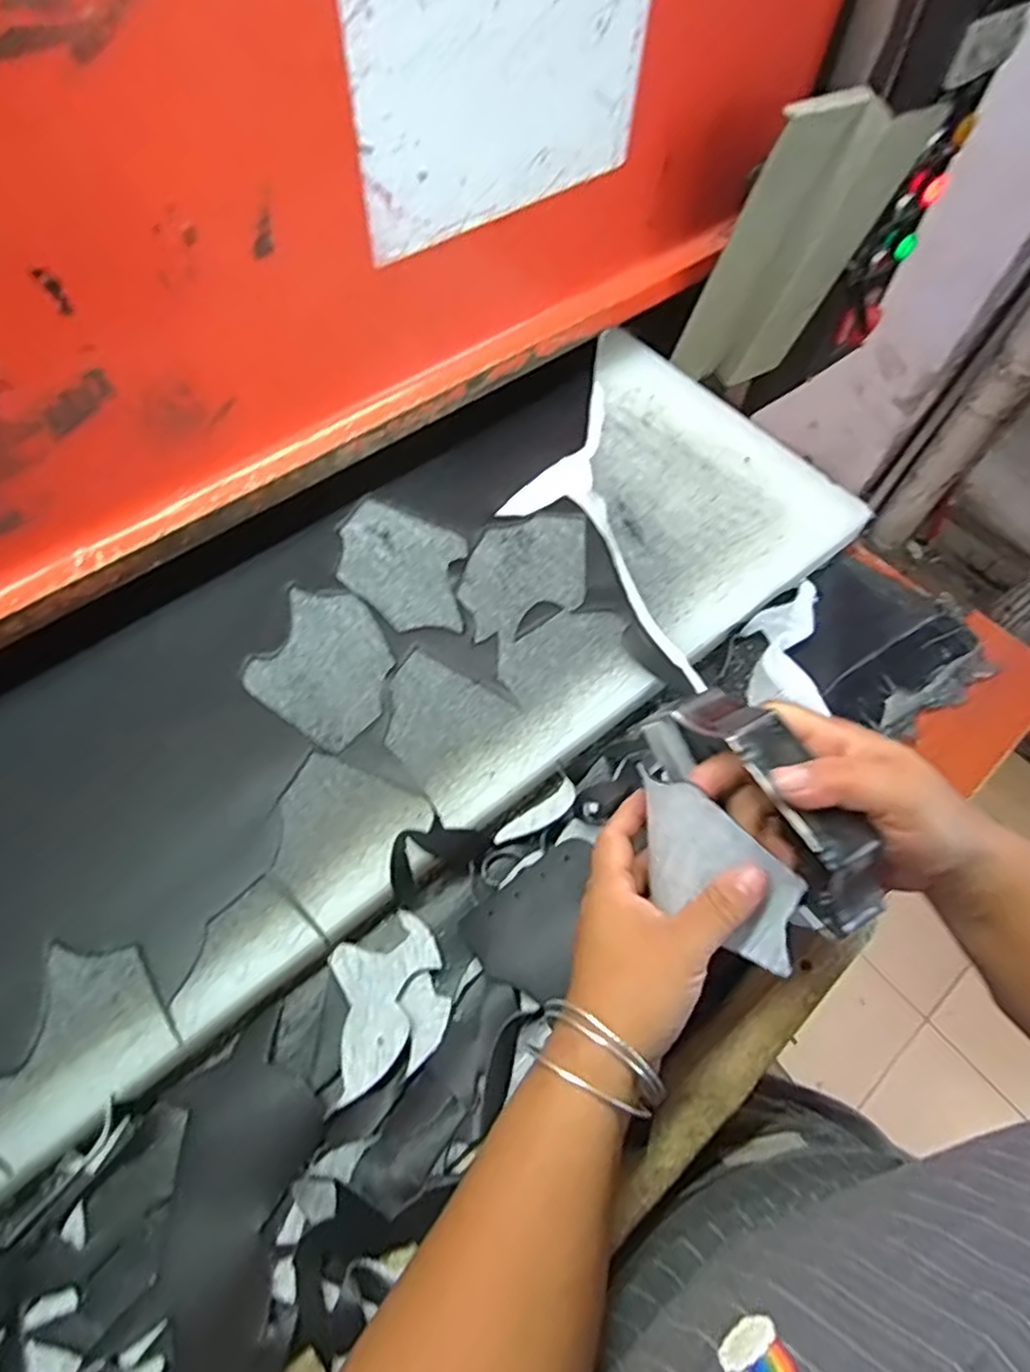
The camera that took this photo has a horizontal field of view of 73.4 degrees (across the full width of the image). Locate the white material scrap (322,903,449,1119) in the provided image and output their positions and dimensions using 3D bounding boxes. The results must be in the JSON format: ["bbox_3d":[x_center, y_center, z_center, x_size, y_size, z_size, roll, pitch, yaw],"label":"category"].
[{"bbox_3d":[-0.078,0.193,0.428,0.067,0.014,0.097,-10,56,-6],"label":"white material scrap"}]

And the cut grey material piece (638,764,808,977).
[{"bbox_3d":[0.102,0.096,0.357,0.111,0.059,0.019,44,26,9],"label":"cut grey material piece"}]

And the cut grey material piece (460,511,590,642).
[{"bbox_3d":[0.008,-0.093,0.571,0.098,0.004,0.126,3,62,-1],"label":"cut grey material piece"}]

